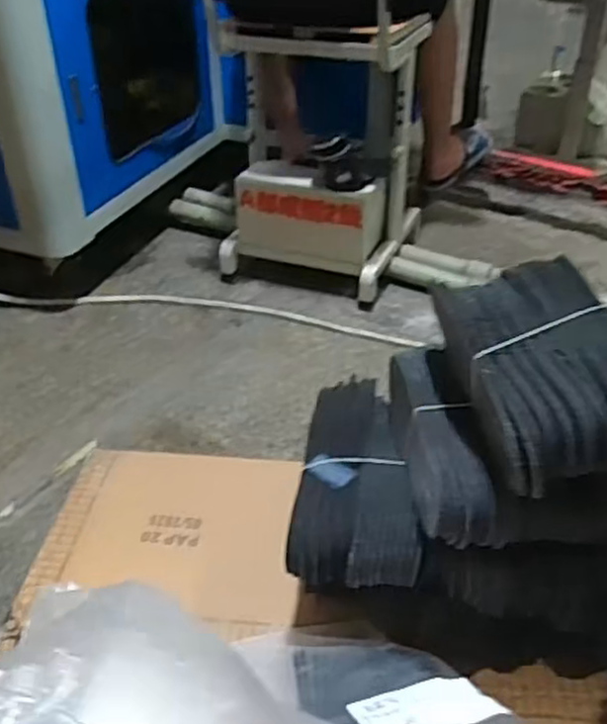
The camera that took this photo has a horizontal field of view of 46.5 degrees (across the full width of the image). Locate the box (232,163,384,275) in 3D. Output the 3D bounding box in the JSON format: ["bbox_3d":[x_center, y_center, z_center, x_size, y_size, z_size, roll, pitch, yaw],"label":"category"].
[{"bbox_3d":[0.017,-0.361,1.706,0.335,0.203,0.154,14,39,20],"label":"box"}]

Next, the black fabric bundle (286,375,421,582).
[{"bbox_3d":[0.038,0.090,0.570,0.092,0.052,0.203,0,36,3],"label":"black fabric bundle"}]

